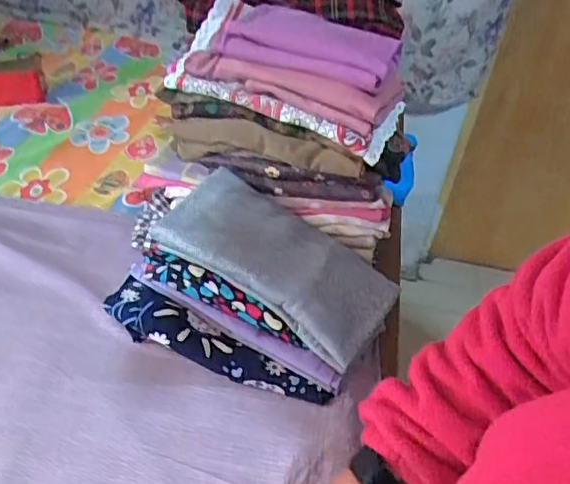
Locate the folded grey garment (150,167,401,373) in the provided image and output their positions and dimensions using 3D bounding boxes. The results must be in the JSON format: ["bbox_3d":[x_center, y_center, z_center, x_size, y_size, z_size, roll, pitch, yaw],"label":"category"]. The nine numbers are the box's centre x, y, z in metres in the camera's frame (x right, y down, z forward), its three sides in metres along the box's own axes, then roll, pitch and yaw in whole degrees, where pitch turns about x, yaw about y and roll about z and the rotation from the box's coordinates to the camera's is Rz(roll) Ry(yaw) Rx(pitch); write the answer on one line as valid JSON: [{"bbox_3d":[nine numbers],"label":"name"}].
[{"bbox_3d":[-0.003,0.020,0.781,0.299,0.076,0.160,25,42,19],"label":"folded grey garment"}]

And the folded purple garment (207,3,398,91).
[{"bbox_3d":[0.049,-0.300,0.864,0.248,0.039,0.186,16,41,12],"label":"folded purple garment"}]

